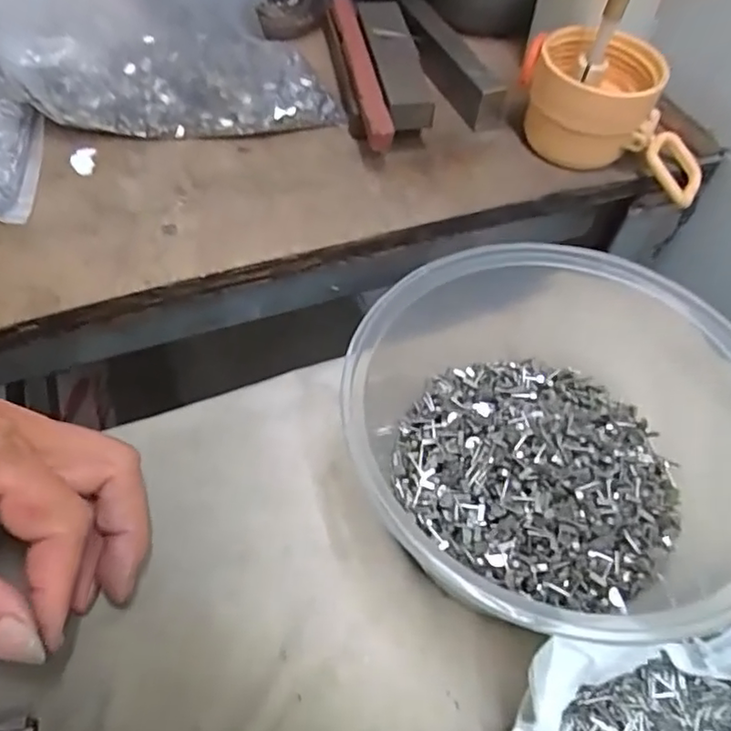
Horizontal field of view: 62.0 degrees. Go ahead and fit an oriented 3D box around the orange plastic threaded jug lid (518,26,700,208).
[{"bbox_3d":[0.132,-0.131,0.319,0.107,0.050,0.055,34,61,15],"label":"orange plastic threaded jug lid"}]

